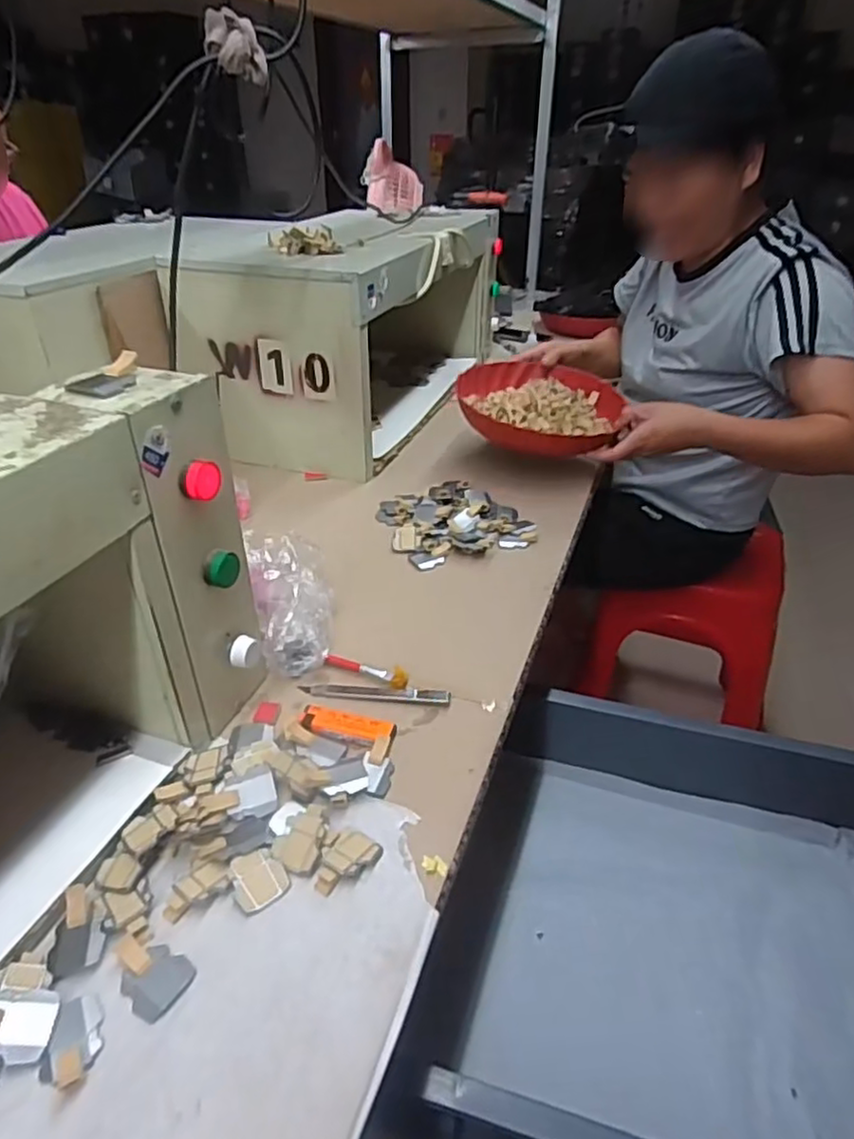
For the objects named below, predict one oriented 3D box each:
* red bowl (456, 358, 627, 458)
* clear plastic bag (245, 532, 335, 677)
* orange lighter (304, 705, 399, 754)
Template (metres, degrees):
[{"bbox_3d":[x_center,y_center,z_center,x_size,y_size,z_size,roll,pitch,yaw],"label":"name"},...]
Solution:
[{"bbox_3d":[0.166,-0.235,1.010,0.231,0.089,0.184,6,34,10],"label":"red bowl"},{"bbox_3d":[-0.125,0.032,0.633,0.072,0.096,0.100,-5,34,-8],"label":"clear plastic bag"},{"bbox_3d":[-0.066,0.132,0.563,0.079,0.014,0.025,10,35,15],"label":"orange lighter"}]

